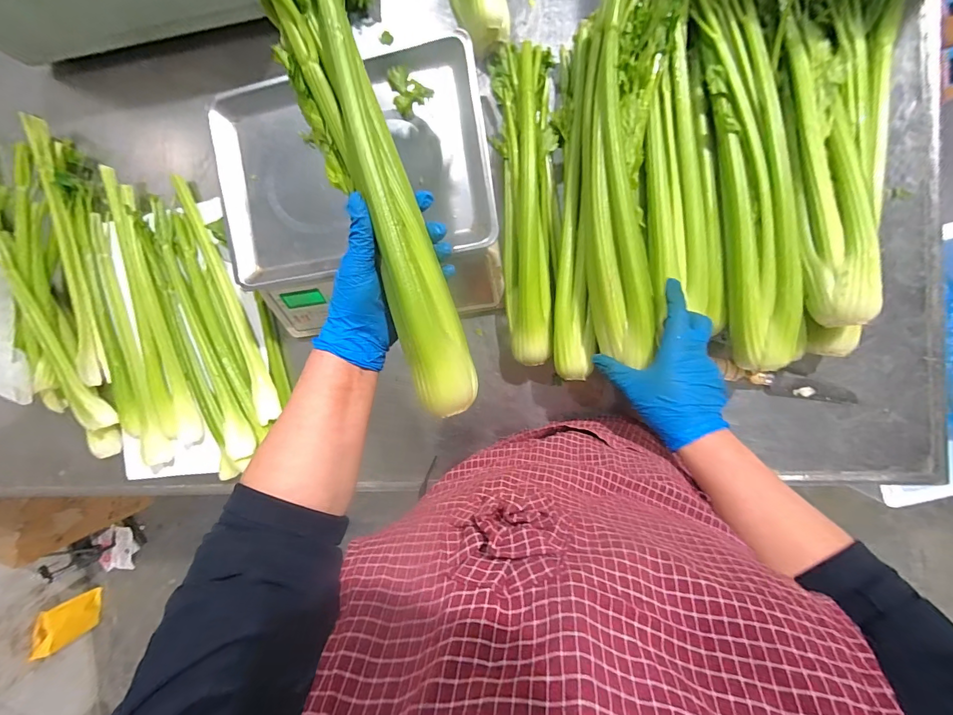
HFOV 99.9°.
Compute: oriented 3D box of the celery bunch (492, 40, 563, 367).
[{"bbox_3d":[0.072,-0.191,0.522,0.076,0.061,0.398,-3,93,8],"label":"celery bunch"}]

